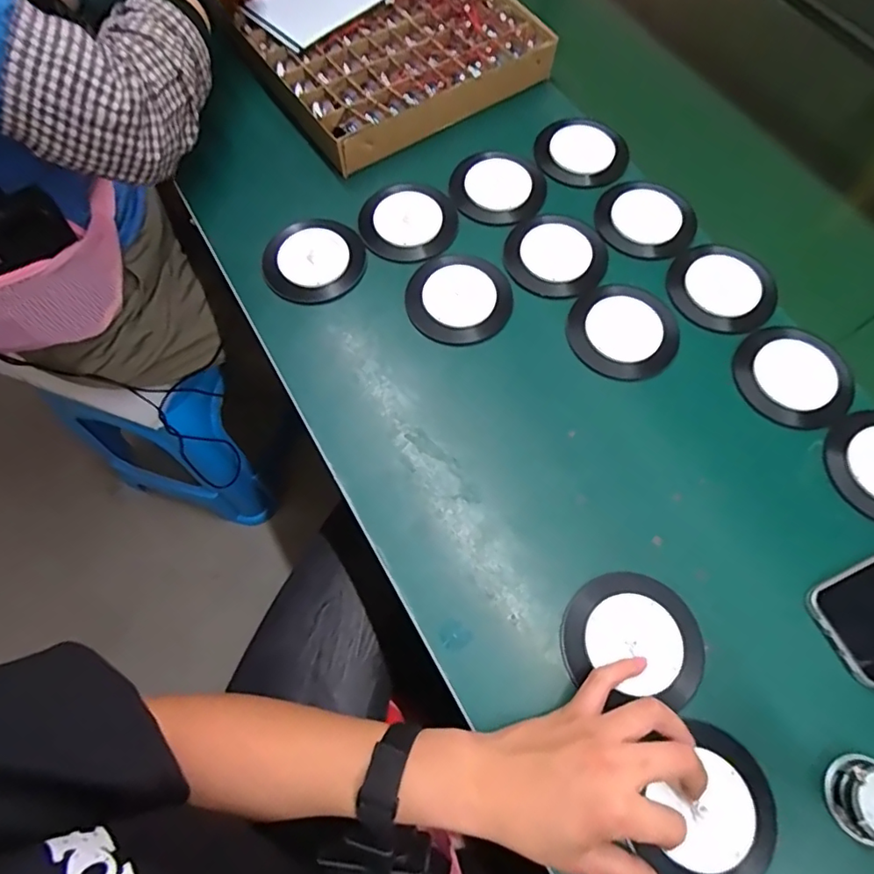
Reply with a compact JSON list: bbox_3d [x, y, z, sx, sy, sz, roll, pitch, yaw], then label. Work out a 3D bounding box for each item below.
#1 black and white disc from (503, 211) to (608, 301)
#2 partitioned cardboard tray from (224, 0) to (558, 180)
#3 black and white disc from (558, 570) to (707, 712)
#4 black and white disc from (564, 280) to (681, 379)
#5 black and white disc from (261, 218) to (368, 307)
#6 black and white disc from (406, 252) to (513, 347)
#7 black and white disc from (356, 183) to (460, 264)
[{"bbox_3d":[0.115,-0.179,0.536,0.090,0.013,0.095,0,68,1],"label":"black and white disc"},{"bbox_3d":[-0.097,-0.513,0.656,0.301,0.042,0.414,-31,71,-11],"label":"partitioned cardboard tray"},{"bbox_3d":[0.143,0.148,0.401,0.102,0.010,0.091,-11,68,-3],"label":"black and white disc"},{"bbox_3d":[0.171,-0.102,0.504,0.093,0.014,0.096,0,68,1],"label":"black and white disc"},{"bbox_3d":[-0.120,-0.175,0.535,0.098,0.010,0.088,-39,72,-14],"label":"black and white disc"},{"bbox_3d":[0.022,-0.133,0.519,0.097,0.014,0.093,0,68,1],"label":"black and white disc"},{"bbox_3d":[-0.031,-0.220,0.551,0.093,0.013,0.085,0,68,1],"label":"black and white disc"}]

